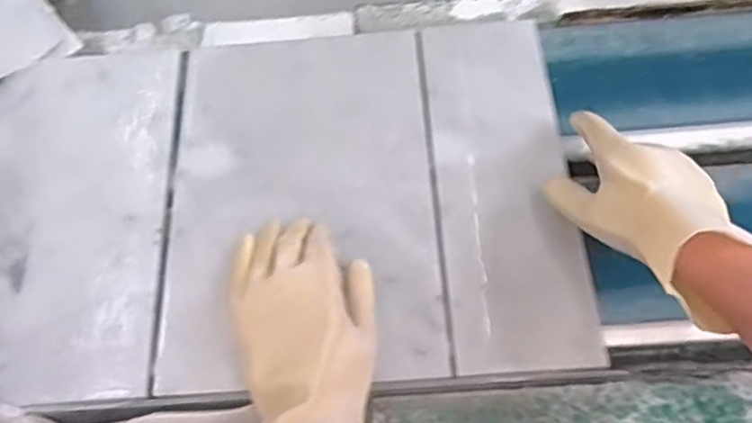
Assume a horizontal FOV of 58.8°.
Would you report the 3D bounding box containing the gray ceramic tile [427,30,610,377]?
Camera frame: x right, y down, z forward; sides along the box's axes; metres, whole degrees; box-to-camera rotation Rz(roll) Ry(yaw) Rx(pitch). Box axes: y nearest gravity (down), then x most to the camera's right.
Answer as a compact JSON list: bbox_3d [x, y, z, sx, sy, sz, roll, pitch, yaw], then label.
[{"bbox_3d":[0.097,-0.028,0.511,0.100,0.012,0.291,-5,64,1],"label":"gray ceramic tile"}]

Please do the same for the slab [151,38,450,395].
[{"bbox_3d":[-0.056,-0.015,0.519,0.201,0.018,0.293,-4,60,1],"label":"slab"}]

